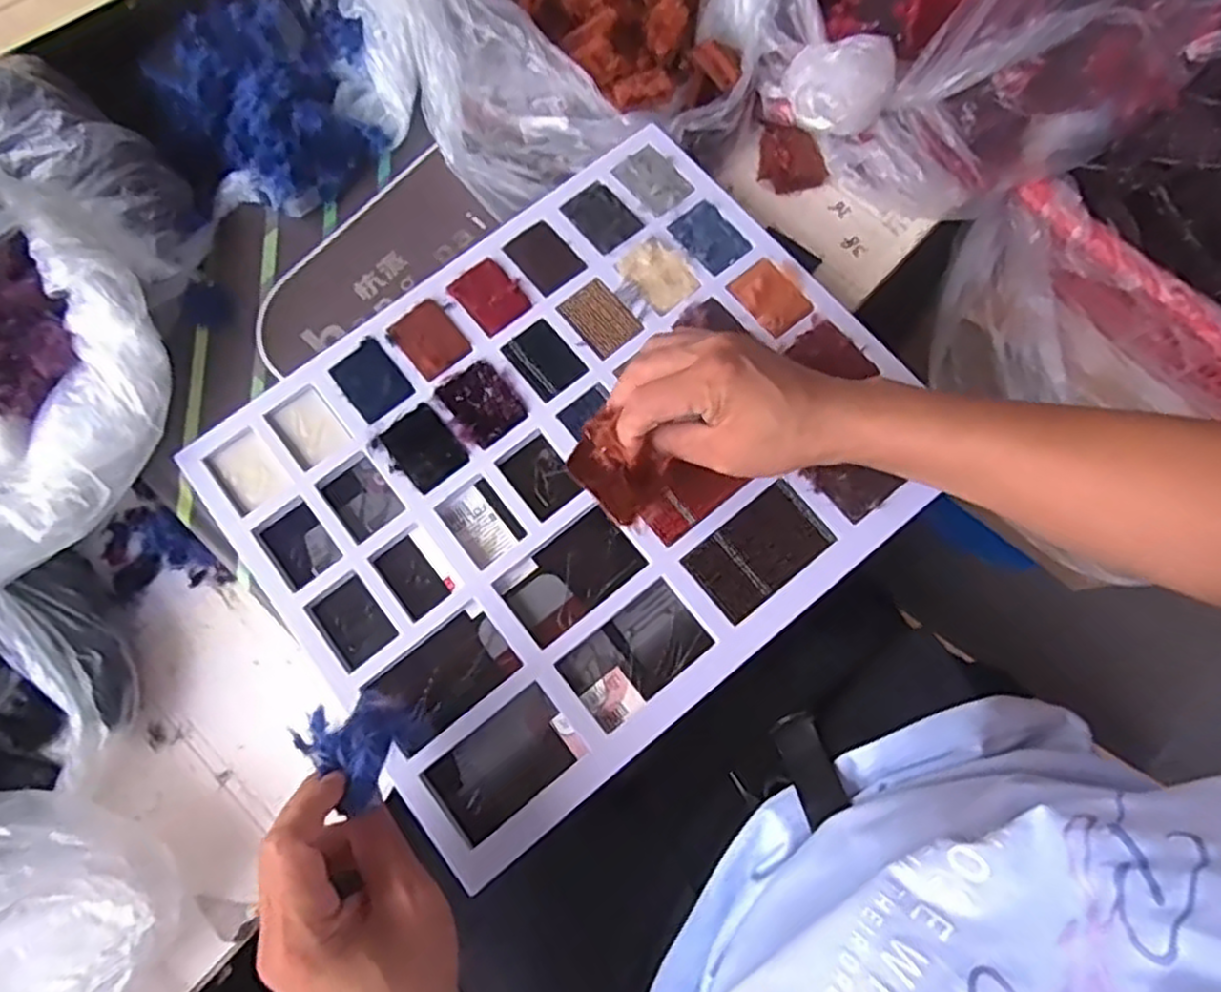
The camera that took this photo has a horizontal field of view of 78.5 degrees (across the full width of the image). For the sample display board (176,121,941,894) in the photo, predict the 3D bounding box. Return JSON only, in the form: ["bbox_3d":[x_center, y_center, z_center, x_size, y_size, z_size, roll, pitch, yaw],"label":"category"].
[{"bbox_3d":[-0.022,-0.028,0.510,0.421,0.021,0.345,-38,78,-9],"label":"sample display board"}]

